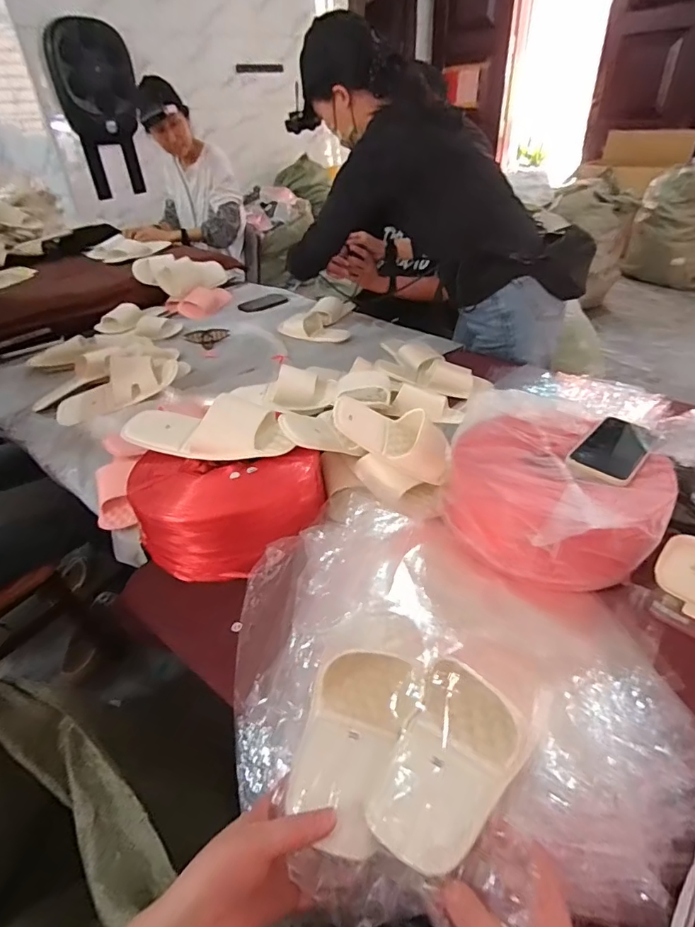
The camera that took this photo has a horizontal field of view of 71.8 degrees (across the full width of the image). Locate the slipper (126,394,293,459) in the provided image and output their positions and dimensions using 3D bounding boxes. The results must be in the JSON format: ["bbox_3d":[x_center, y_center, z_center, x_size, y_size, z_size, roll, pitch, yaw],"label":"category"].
[{"bbox_3d":[-0.211,-0.054,0.724,0.260,0.059,0.090,1,38,6],"label":"slipper"}]

